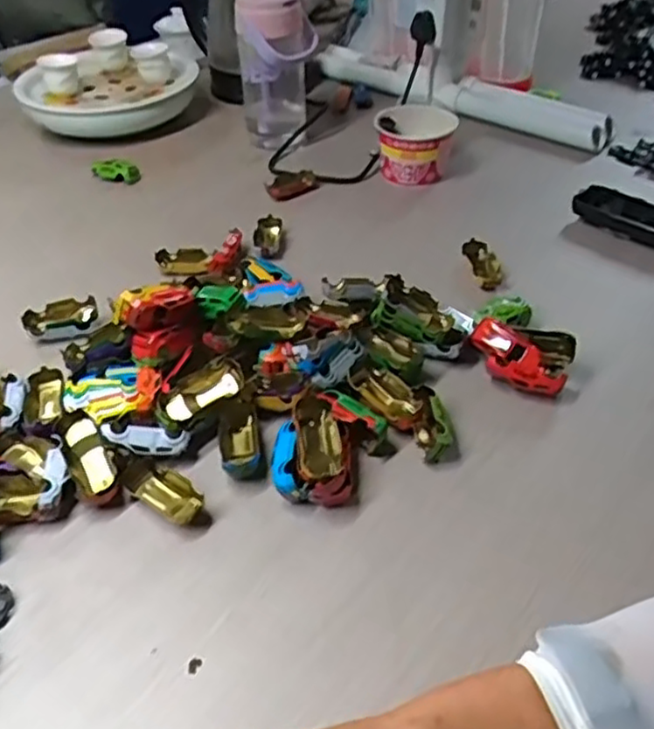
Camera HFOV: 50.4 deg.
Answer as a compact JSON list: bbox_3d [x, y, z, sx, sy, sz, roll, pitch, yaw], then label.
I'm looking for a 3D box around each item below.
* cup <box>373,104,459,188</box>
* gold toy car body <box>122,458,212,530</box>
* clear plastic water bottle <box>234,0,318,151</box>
[{"bbox_3d":[0.101,-0.262,0.812,0.086,0.077,0.083,-1,40,1],"label":"cup"},{"bbox_3d":[-0.110,0.091,0.490,0.066,0.020,0.030,24,47,27],"label":"gold toy car body"},{"bbox_3d":[-0.064,-0.371,0.864,0.096,0.164,0.067,0,40,2],"label":"clear plastic water bottle"}]

